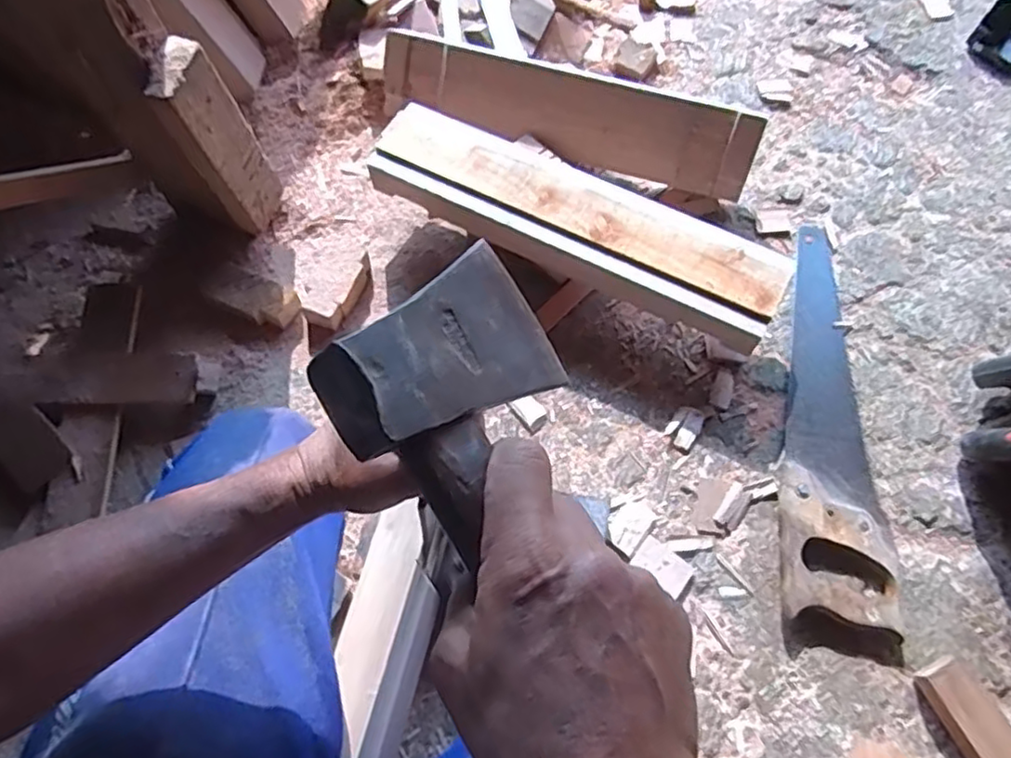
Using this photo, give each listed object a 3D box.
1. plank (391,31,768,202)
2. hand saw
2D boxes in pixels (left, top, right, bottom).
[{"bbox_3d":[0.078,-0.361,0.904,0.517,0.116,0.042,17,26,6],"label":"plank"},{"bbox_3d":[0.380,0.030,0.779,0.114,0.028,0.516,8,65,7],"label":"hand saw"}]

